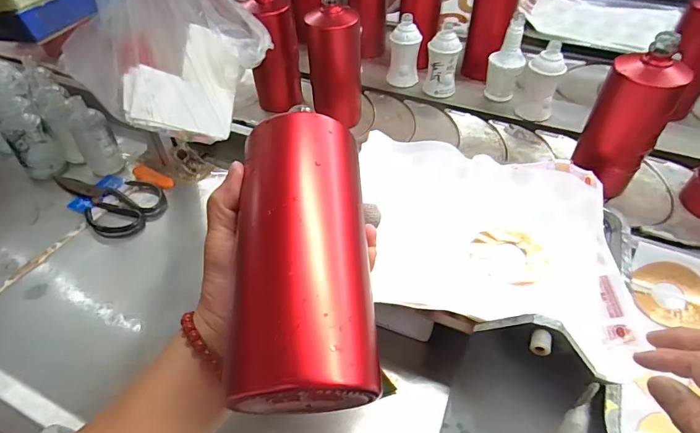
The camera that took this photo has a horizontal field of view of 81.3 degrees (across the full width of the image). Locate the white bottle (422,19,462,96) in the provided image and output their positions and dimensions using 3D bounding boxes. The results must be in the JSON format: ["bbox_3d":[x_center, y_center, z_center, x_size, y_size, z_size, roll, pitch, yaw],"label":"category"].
[{"bbox_3d":[0.165,-0.271,0.728,0.056,0.119,0.045,4,47,2],"label":"white bottle"}]

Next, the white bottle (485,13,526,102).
[{"bbox_3d":[0.269,-0.267,0.701,0.050,0.130,0.052,8,47,5],"label":"white bottle"}]

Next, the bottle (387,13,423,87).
[{"bbox_3d":[0.101,-0.297,0.754,0.059,0.118,0.052,4,47,2],"label":"bottle"}]

